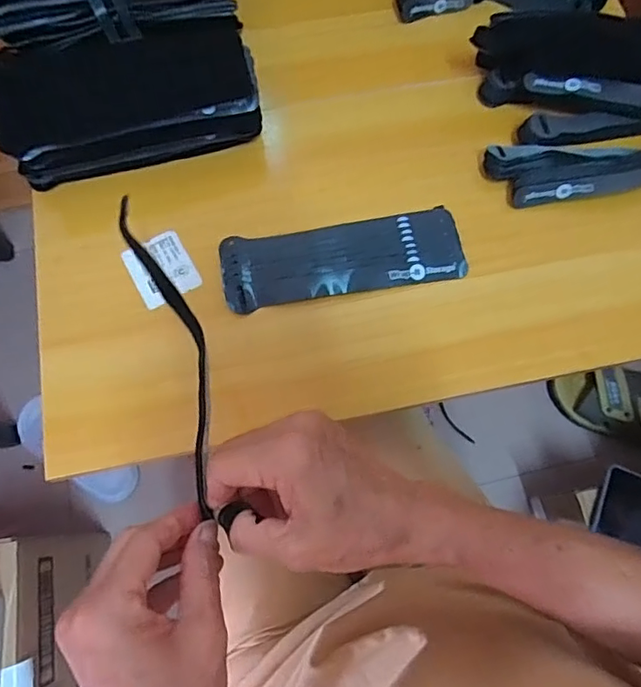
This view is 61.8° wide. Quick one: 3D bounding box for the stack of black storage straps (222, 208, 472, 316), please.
[{"bbox_3d":[0.019,-0.072,0.446,0.198,0.017,0.068,-9,73,-4],"label":"stack of black storage straps"}]

